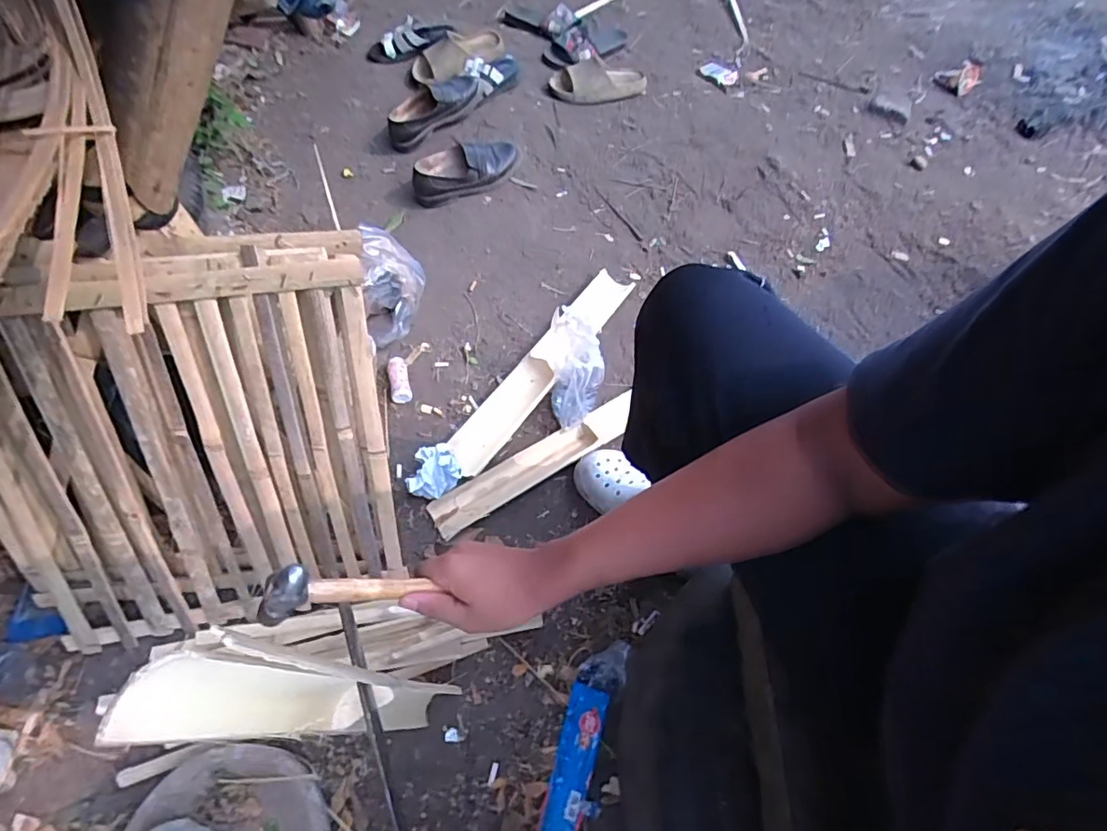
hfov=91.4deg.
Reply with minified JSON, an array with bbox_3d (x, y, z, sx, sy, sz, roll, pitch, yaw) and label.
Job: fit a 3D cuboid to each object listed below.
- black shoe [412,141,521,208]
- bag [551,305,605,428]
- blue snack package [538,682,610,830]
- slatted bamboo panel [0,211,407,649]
[{"bbox_3d":[-0.202,-0.582,1.291,0.277,0.095,0.089,-25,60,-13],"label":"black shoe"},{"bbox_3d":[0.043,-0.090,0.973,0.094,0.209,0.072,0,22,2],"label":"bag"},{"bbox_3d":[0.032,0.483,0.729,0.064,0.021,0.211,13,59,10],"label":"blue snack package"},{"bbox_3d":[-0.484,0.046,0.718,0.500,0.551,0.050,-4,25,-9],"label":"slatted bamboo panel"}]

